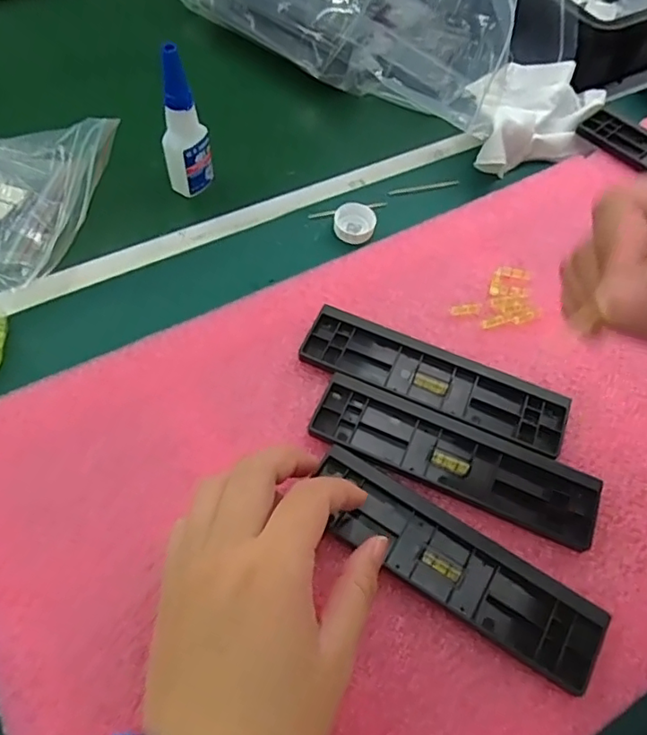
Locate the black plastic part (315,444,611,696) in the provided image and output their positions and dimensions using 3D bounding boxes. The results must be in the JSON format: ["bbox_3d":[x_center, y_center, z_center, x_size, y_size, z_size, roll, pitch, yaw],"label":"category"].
[{"bbox_3d":[0.062,0.096,0.291,0.156,0.008,0.043,33,64,17],"label":"black plastic part"}]

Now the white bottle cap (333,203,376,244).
[{"bbox_3d":[0.023,-0.108,0.432,0.031,0.013,0.031,2,60,-3],"label":"white bottle cap"}]

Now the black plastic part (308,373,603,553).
[{"bbox_3d":[0.072,0.050,0.321,0.157,0.008,0.041,22,61,9],"label":"black plastic part"}]

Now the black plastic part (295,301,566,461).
[{"bbox_3d":[0.066,0.007,0.347,0.158,0.008,0.045,22,61,9],"label":"black plastic part"}]

